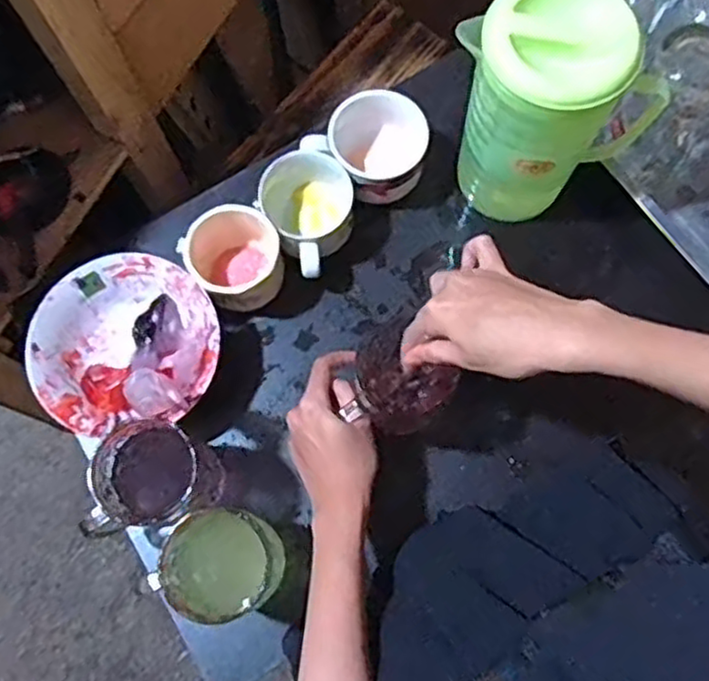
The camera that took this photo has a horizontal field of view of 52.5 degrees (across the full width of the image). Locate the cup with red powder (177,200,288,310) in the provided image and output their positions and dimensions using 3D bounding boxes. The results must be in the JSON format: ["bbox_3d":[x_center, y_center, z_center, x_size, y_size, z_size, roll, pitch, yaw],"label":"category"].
[{"bbox_3d":[-0.103,-0.070,0.628,0.086,0.076,0.077,39,80,10],"label":"cup with red powder"}]

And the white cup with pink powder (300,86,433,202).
[{"bbox_3d":[0.020,-0.173,0.651,0.091,0.060,0.082,-42,78,-8],"label":"white cup with pink powder"}]

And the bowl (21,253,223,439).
[{"bbox_3d":[-0.191,0.006,0.619,0.153,0.068,0.143,0,76,2],"label":"bowl"}]

